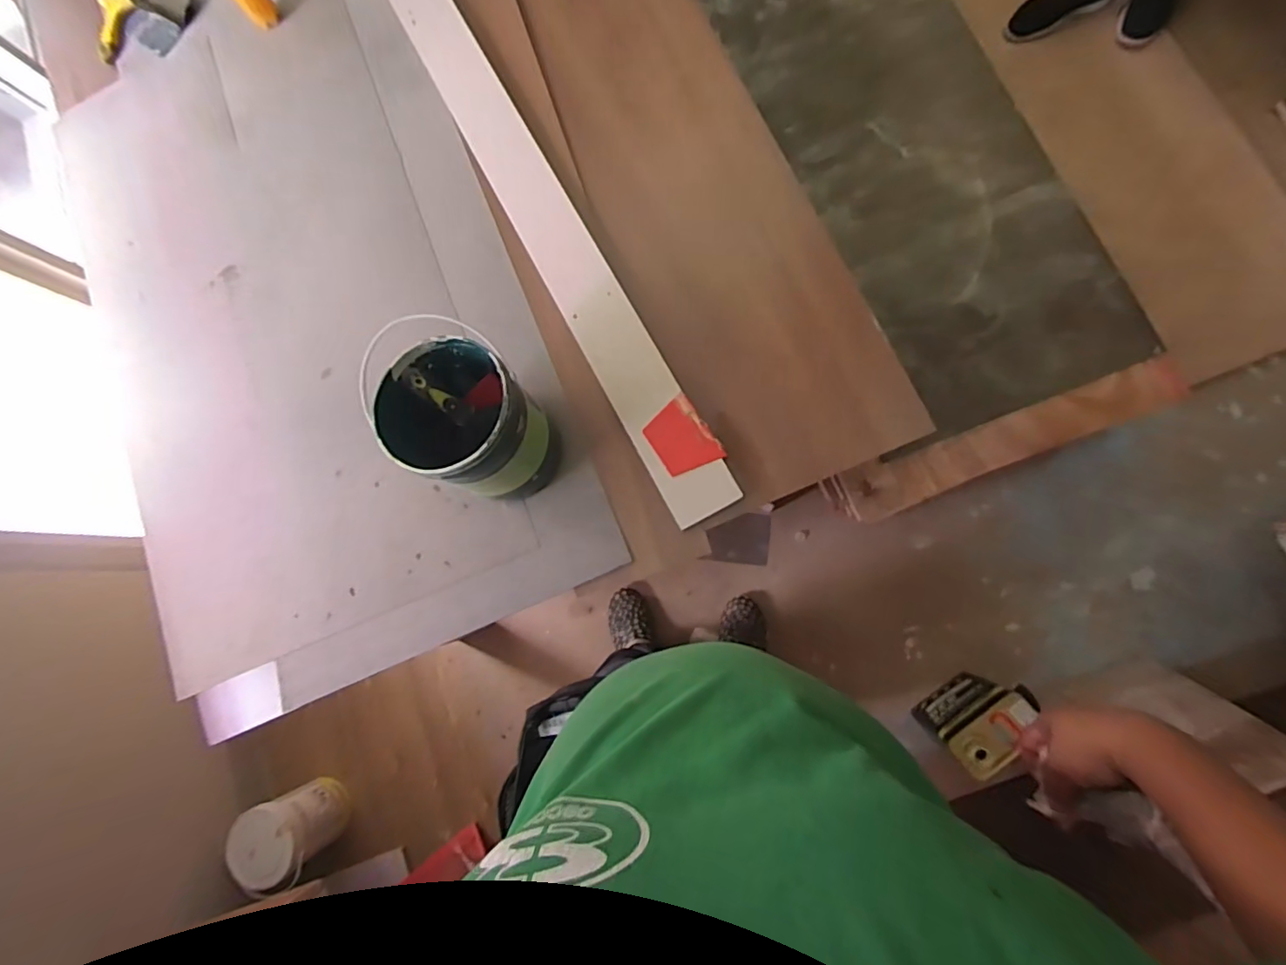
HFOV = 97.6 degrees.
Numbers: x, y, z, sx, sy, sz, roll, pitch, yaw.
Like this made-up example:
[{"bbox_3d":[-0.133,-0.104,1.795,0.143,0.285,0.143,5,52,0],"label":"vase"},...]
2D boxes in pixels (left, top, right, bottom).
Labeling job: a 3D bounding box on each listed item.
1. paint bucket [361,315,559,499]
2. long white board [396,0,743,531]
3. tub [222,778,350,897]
[{"bbox_3d":[-0.234,-0.082,0.784,0.187,0.224,0.170,-1,81,9],"label":"paint bucket"},{"bbox_3d":[-0.292,-0.688,0.973,0.104,0.035,1.719,-29,78,4],"label":"long white board"},{"bbox_3d":[-0.887,0.891,1.437,0.185,0.223,0.195,-1,81,9],"label":"tub"}]

